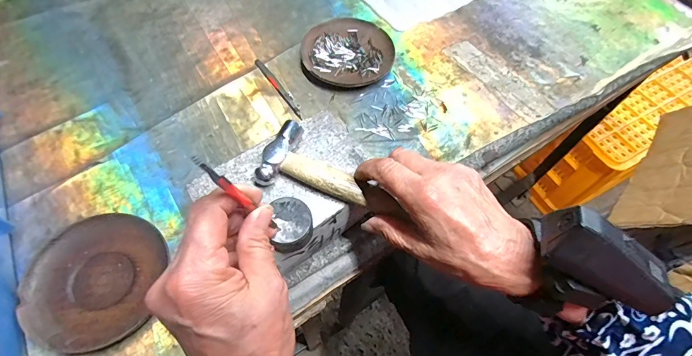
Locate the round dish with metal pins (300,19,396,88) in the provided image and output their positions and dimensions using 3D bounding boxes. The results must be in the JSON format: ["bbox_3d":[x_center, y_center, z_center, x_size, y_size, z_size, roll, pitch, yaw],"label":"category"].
[{"bbox_3d":[0.002,-0.159,0.463,0.108,0.015,0.111,2,61,-3],"label":"round dish with metal pins"}]

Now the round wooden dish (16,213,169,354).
[{"bbox_3d":[-0.215,0.085,0.312,0.103,0.013,0.110,2,61,-3],"label":"round wooden dish"}]

